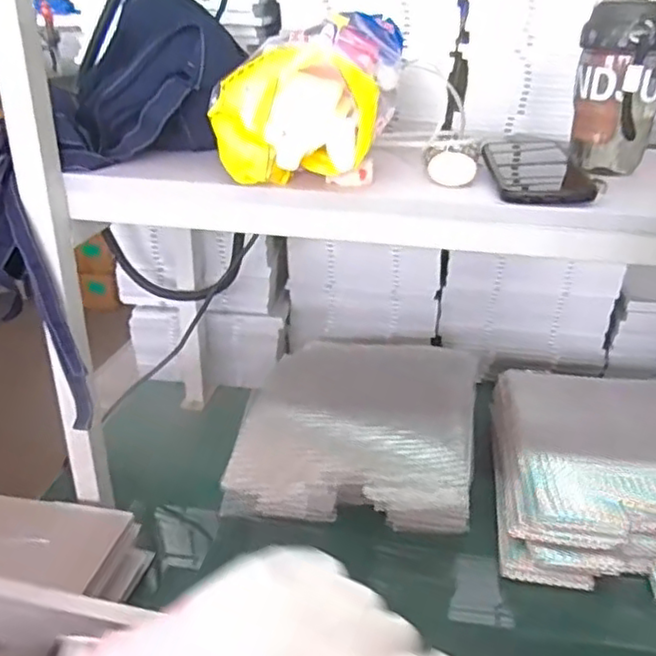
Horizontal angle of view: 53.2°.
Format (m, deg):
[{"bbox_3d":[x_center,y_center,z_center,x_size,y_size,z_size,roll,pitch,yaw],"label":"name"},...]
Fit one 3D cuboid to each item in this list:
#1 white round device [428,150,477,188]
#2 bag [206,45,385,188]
[{"bbox_3d":[0.120,-0.154,0.633,0.045,0.025,0.039,5,27,8],"label":"white round device"},{"bbox_3d":[-0.035,-0.191,0.591,0.102,0.109,0.141,-17,32,-32],"label":"bag"}]

